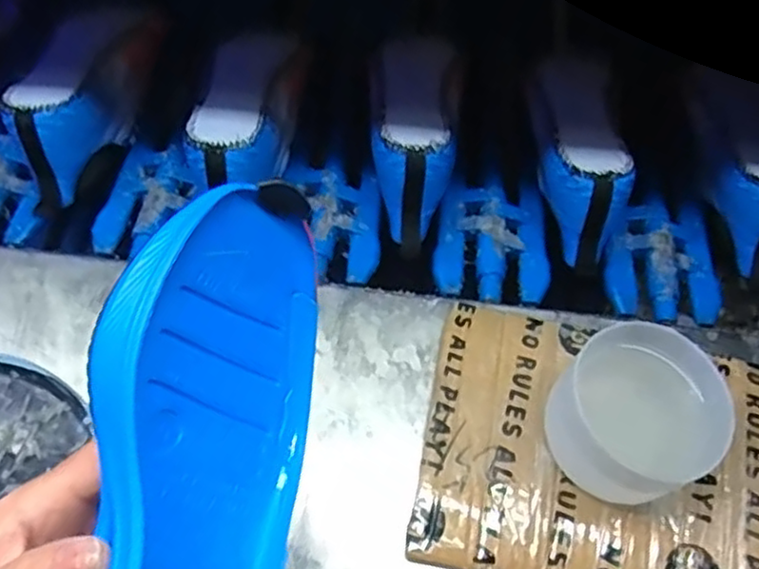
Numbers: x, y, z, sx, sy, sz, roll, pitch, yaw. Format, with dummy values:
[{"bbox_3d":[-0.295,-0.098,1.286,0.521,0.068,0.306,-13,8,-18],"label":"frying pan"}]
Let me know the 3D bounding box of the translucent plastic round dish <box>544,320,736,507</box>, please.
[{"bbox_3d":[0.155,0.079,0.412,0.089,0.067,0.086,3,63,-6],"label":"translucent plastic round dish"}]

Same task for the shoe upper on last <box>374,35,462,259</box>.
[{"bbox_3d":[0.032,-0.130,0.569,0.082,0.095,0.213,9,63,-3],"label":"shoe upper on last"}]

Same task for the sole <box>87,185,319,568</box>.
[{"bbox_3d":[-0.064,0.085,0.242,0.030,0.095,0.234,-12,64,35],"label":"sole"}]

